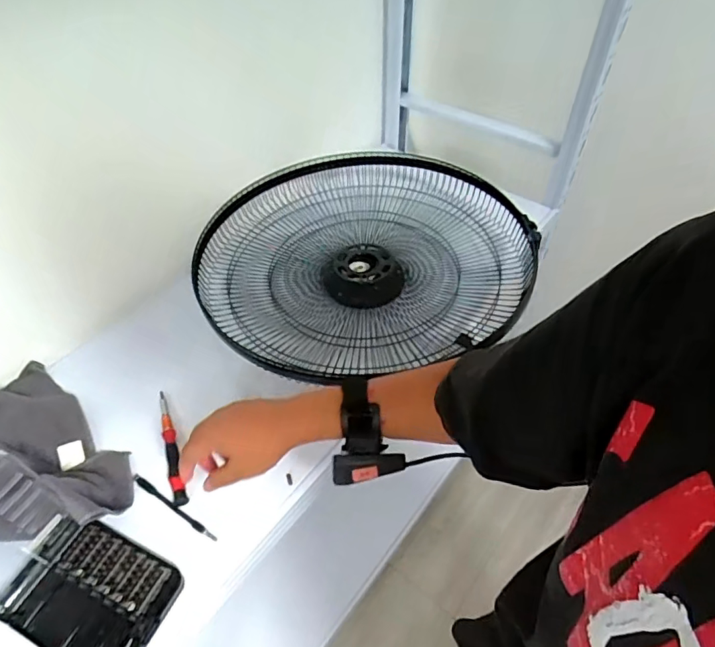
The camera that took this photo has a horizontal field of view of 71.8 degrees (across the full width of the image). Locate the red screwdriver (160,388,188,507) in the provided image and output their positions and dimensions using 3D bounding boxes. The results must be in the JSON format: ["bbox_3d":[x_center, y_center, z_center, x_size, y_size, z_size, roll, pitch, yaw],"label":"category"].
[{"bbox_3d":[-0.227,0.147,0.601,0.016,0.019,0.161,-17,48,-15],"label":"red screwdriver"}]

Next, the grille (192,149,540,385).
[{"bbox_3d":[-0.003,-0.106,0.780,0.479,0.103,0.413,-21,52,-17],"label":"grille"}]

